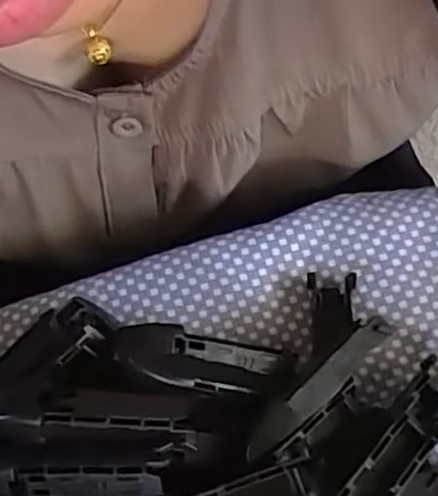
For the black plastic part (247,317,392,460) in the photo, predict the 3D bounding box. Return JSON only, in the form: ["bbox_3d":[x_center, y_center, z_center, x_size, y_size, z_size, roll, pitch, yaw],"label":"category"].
[{"bbox_3d":[0.033,0.045,0.229,0.065,0.005,0.011,-38,76,-24],"label":"black plastic part"}]

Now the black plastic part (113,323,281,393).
[{"bbox_3d":[-0.006,0.038,0.236,0.057,0.013,0.019,13,73,-13],"label":"black plastic part"}]

